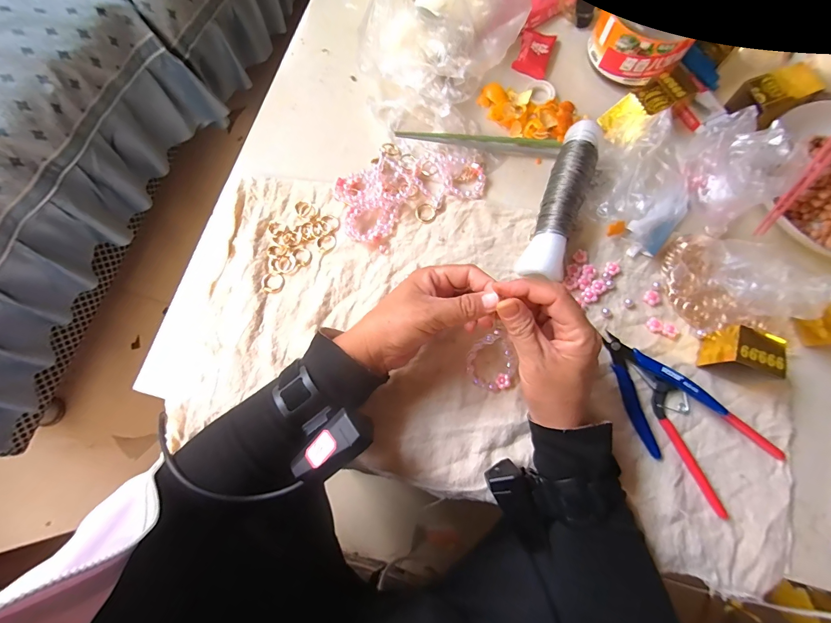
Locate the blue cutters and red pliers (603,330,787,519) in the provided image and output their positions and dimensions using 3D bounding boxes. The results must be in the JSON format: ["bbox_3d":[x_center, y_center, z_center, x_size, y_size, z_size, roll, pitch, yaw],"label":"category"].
[{"bbox_3d":[0.249,0.104,0.333,0.181,0.024,0.083,38,79,11],"label":"blue cutters and red pliers"}]

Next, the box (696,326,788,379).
[{"bbox_3d":[0.311,0.038,0.333,0.044,0.047,0.041,24,77,8],"label":"box"}]

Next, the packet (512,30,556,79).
[{"bbox_3d":[0.156,-0.339,0.458,0.042,0.014,0.073,19,76,7],"label":"packet"}]

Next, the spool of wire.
[{"bbox_3d":[0.162,-0.119,0.384,0.046,0.044,0.181,21,77,7],"label":"spool of wire"}]

